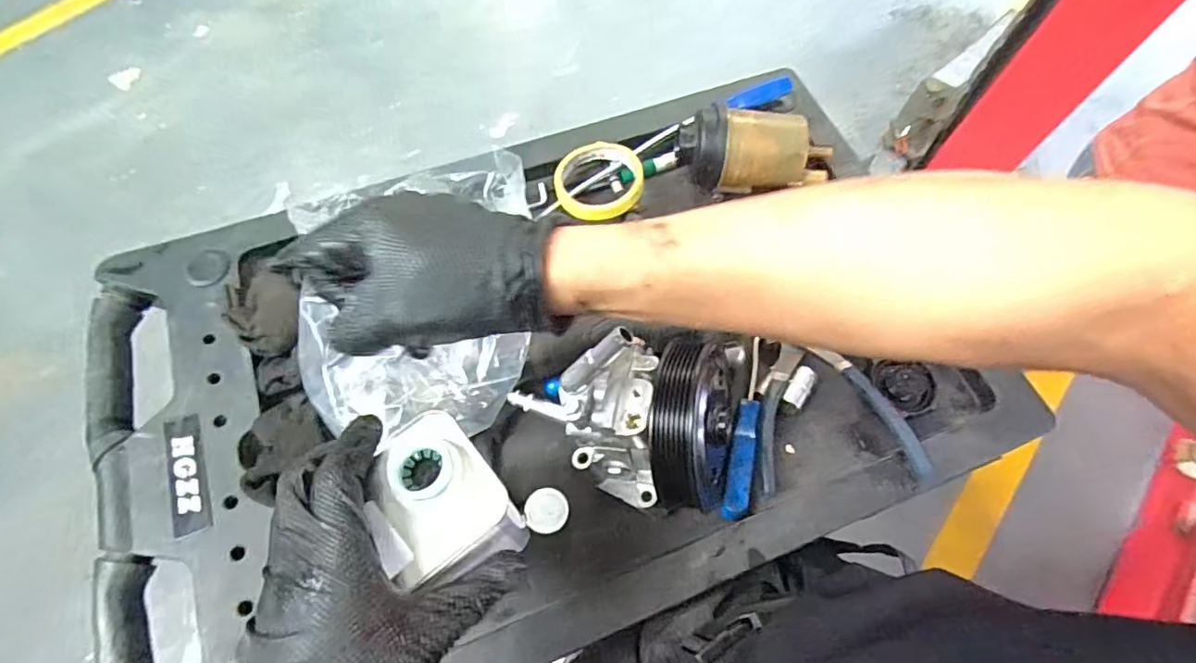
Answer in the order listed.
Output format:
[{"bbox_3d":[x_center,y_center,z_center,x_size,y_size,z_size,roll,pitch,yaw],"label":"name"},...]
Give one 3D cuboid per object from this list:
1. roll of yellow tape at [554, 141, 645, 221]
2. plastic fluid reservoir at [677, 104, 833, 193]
[{"bbox_3d":[0.004,-0.153,0.577,0.090,0.018,0.085,1,65,-2],"label":"roll of yellow tape"},{"bbox_3d":[0.157,-0.177,0.570,0.153,0.070,0.066,8,65,2],"label":"plastic fluid reservoir"}]

